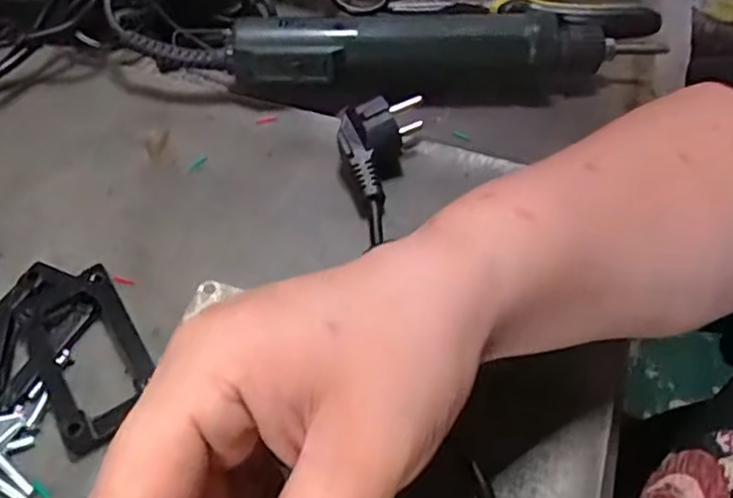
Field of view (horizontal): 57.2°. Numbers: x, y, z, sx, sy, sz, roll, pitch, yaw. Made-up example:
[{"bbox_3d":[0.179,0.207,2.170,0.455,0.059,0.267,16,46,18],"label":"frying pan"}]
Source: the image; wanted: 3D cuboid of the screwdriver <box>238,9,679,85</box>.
[{"bbox_3d":[0.046,-0.115,0.391,0.244,0.040,0.048,-6,51,-7],"label":"screwdriver"}]

